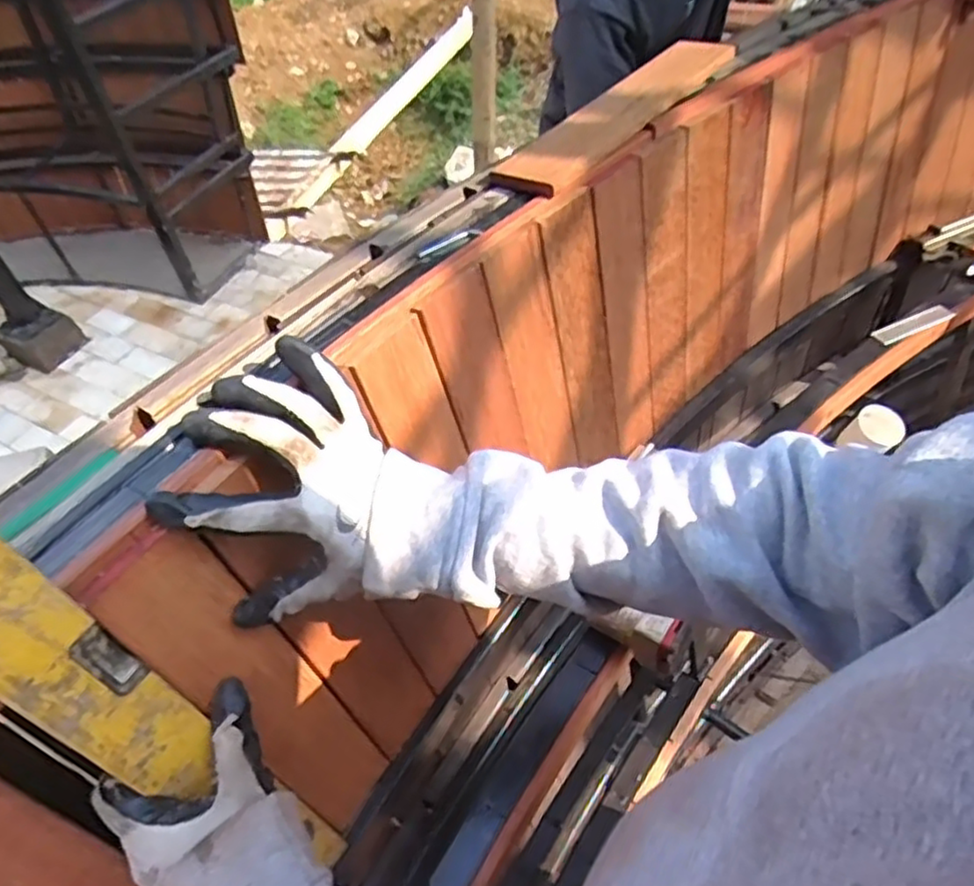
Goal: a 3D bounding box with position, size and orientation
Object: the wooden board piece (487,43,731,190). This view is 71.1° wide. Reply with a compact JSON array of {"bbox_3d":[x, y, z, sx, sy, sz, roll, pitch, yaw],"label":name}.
[{"bbox_3d":[0.132,-0.314,0.643,0.066,0.023,0.328,29,57,27],"label":"wooden board piece"}]

